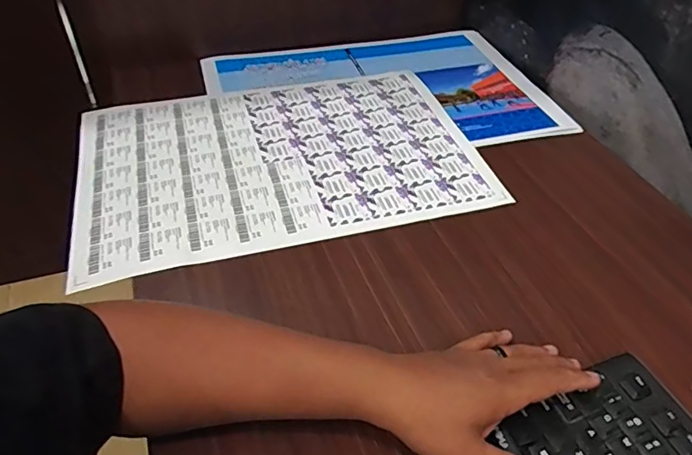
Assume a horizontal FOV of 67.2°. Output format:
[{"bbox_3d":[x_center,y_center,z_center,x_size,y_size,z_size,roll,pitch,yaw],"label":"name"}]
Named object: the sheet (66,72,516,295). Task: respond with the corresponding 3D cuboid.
[{"bbox_3d":[-0.084,-0.088,0.656,0.477,0.009,0.326,-11,46,-13],"label":"sheet"}]

